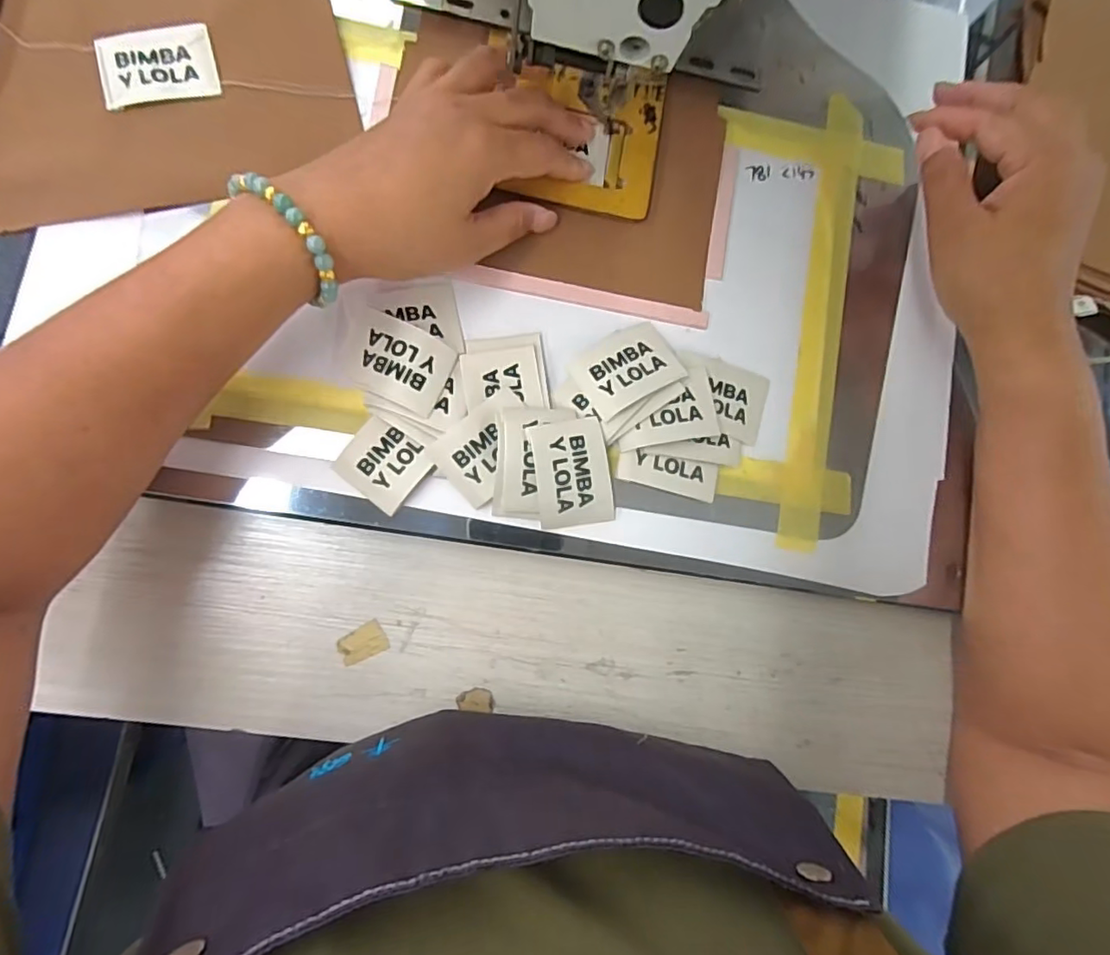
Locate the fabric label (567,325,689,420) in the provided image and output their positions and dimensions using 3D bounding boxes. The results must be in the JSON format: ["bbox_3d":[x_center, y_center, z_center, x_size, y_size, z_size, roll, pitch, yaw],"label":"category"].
[{"bbox_3d":[0.041,-0.062,0.309,0.056,0.006,0.041,-30,72,-12],"label":"fabric label"}]

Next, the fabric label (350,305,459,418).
[{"bbox_3d":[-0.082,-0.060,0.294,0.054,0.008,0.041,24,81,1],"label":"fabric label"}]

